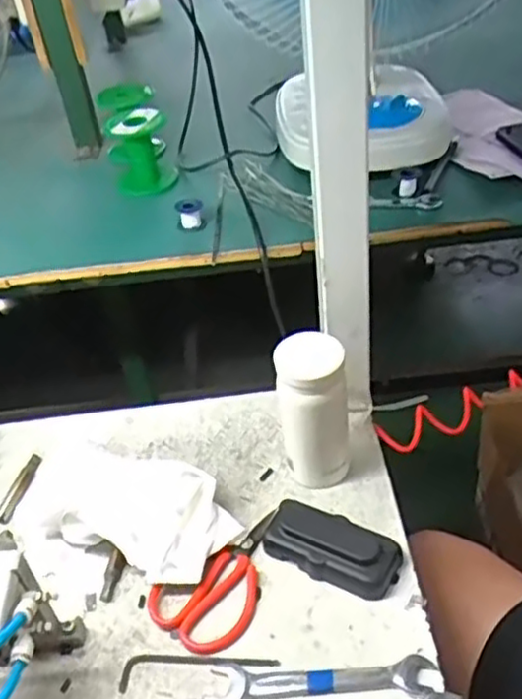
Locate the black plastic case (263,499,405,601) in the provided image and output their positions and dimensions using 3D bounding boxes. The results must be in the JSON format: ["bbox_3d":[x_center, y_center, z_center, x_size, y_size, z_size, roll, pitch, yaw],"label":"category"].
[{"bbox_3d":[0.056,0.156,0.562,0.104,0.025,0.053,20,47,29],"label":"black plastic case"}]

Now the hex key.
[{"bbox_3d":[-0.045,0.226,0.512,0.115,0.004,0.023,-8,40,-1],"label":"hex key"}]

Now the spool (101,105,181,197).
[{"bbox_3d":[-0.131,-0.217,0.778,0.066,0.087,0.071,-16,41,-10],"label":"spool"}]

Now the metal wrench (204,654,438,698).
[{"bbox_3d":[0.042,0.231,0.492,0.153,0.007,0.030,-4,40,4],"label":"metal wrench"}]

